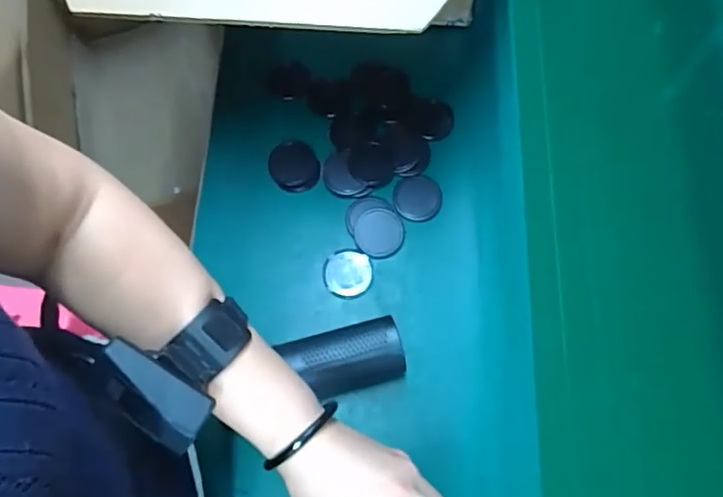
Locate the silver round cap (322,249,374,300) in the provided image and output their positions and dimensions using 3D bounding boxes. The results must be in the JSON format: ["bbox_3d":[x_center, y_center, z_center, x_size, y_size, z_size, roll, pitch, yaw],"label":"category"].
[{"bbox_3d":[-0.013,0.026,0.555,0.049,0.004,0.050,2,69,3],"label":"silver round cap"}]

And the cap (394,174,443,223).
[{"bbox_3d":[0.060,-0.054,0.581,0.048,0.011,0.054,26,72,12],"label":"cap"}]

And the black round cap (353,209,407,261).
[{"bbox_3d":[0.019,-0.016,0.568,0.051,0.004,0.053,-1,69,2],"label":"black round cap"}]

